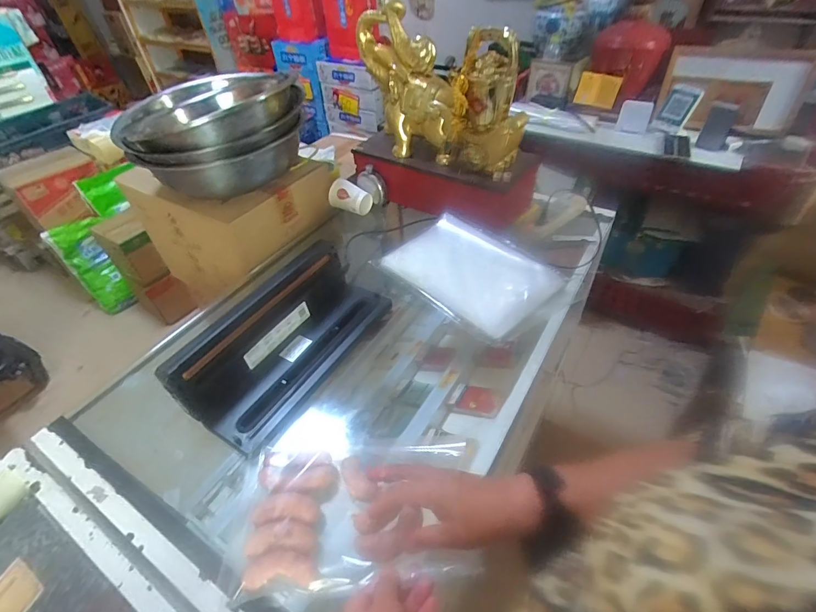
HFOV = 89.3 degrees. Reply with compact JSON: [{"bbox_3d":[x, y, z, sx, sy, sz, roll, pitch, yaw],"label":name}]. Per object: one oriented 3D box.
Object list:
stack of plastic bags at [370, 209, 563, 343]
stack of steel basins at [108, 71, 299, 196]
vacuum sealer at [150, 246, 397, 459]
[{"bbox_3d":[0.121,-0.065,0.794,0.218,0.041,0.314,-35,52,-28],"label":"stack of plastic bags"},{"bbox_3d":[-0.399,-0.370,0.876,0.352,0.151,0.295,-5,44,-1],"label":"stack of steel basins"},{"bbox_3d":[-0.192,0.046,0.661,0.166,0.107,0.347,24,51,26],"label":"vacuum sealer"}]

